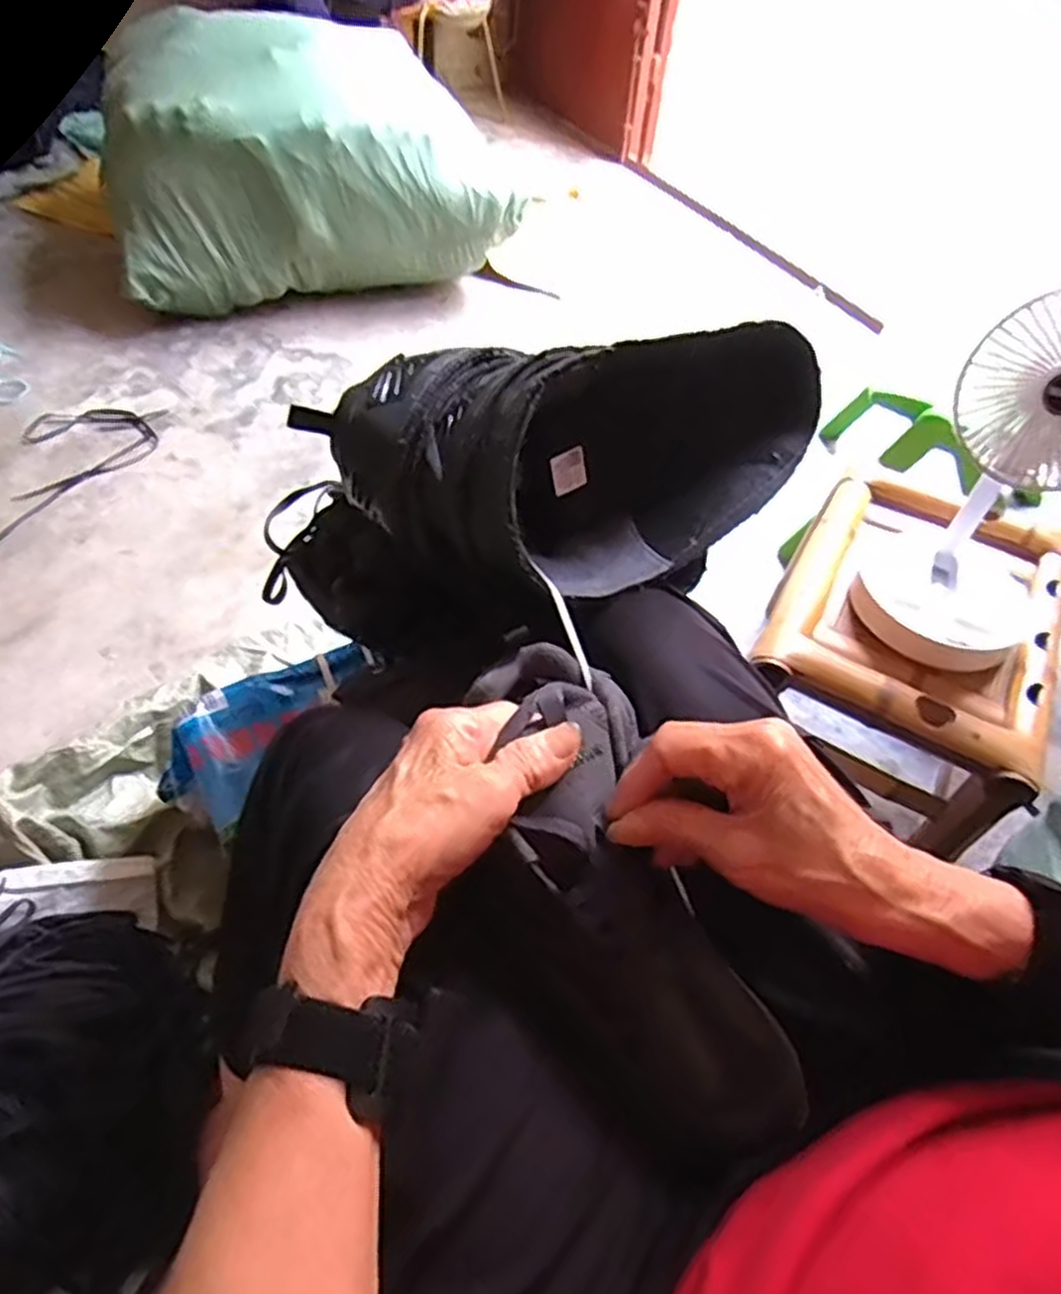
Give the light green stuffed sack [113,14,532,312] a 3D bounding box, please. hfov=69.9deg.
[{"bbox_3d":[-0.396,-0.910,1.428,0.722,0.355,0.325,-8,52,-12],"label":"light green stuffed sack"}]

